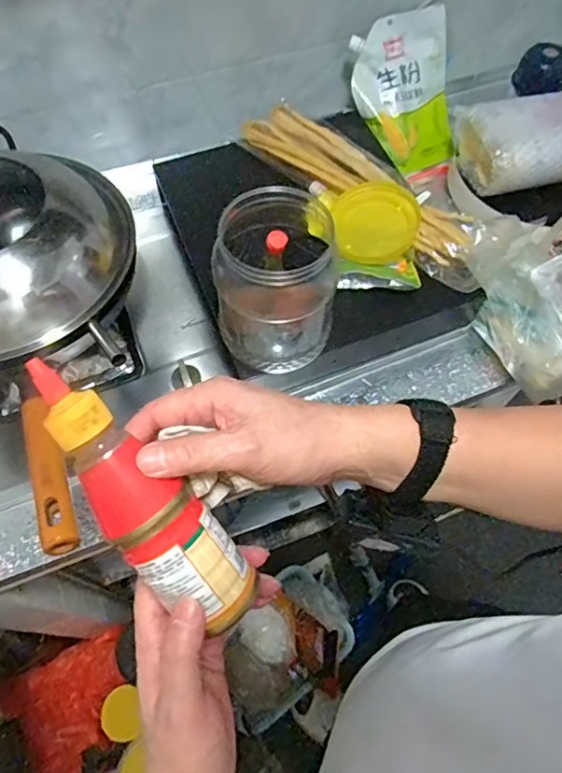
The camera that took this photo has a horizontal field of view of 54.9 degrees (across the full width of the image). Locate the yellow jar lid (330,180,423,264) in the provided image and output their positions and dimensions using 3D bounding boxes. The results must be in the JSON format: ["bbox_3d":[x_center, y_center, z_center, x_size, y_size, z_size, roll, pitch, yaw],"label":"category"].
[{"bbox_3d":[0.124,-0.215,0.705,0.115,0.025,0.102,-27,89,-6],"label":"yellow jar lid"}]

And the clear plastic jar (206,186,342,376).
[{"bbox_3d":[-0.005,-0.110,0.613,0.126,0.169,0.125,0,63,-1],"label":"clear plastic jar"}]

